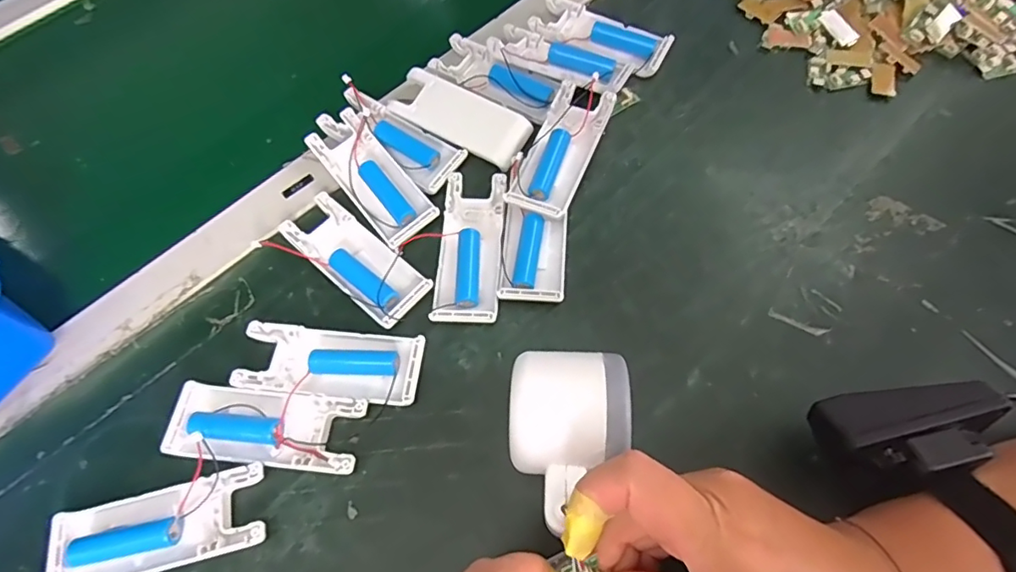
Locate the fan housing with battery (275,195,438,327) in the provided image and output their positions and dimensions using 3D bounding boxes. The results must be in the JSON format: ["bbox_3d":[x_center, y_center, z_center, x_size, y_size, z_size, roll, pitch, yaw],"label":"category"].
[{"bbox_3d":[-0.095,-0.020,0.331,0.103,0.011,0.040,39,72,19],"label":"fan housing with battery"}]

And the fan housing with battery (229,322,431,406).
[{"bbox_3d":[-0.101,0.043,0.304,0.102,0.012,0.040,4,64,5],"label":"fan housing with battery"}]

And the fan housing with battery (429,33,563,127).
[{"bbox_3d":[-0.008,-0.155,0.392,0.096,0.017,0.038,29,69,16],"label":"fan housing with battery"}]

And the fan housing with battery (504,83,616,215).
[{"bbox_3d":[0.035,-0.088,0.353,0.039,0.021,0.101,21,67,13],"label":"fan housing with battery"}]

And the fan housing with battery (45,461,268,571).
[{"bbox_3d":[-0.176,0.124,0.269,0.103,0.011,0.040,-15,64,-4],"label":"fan housing with battery"}]

